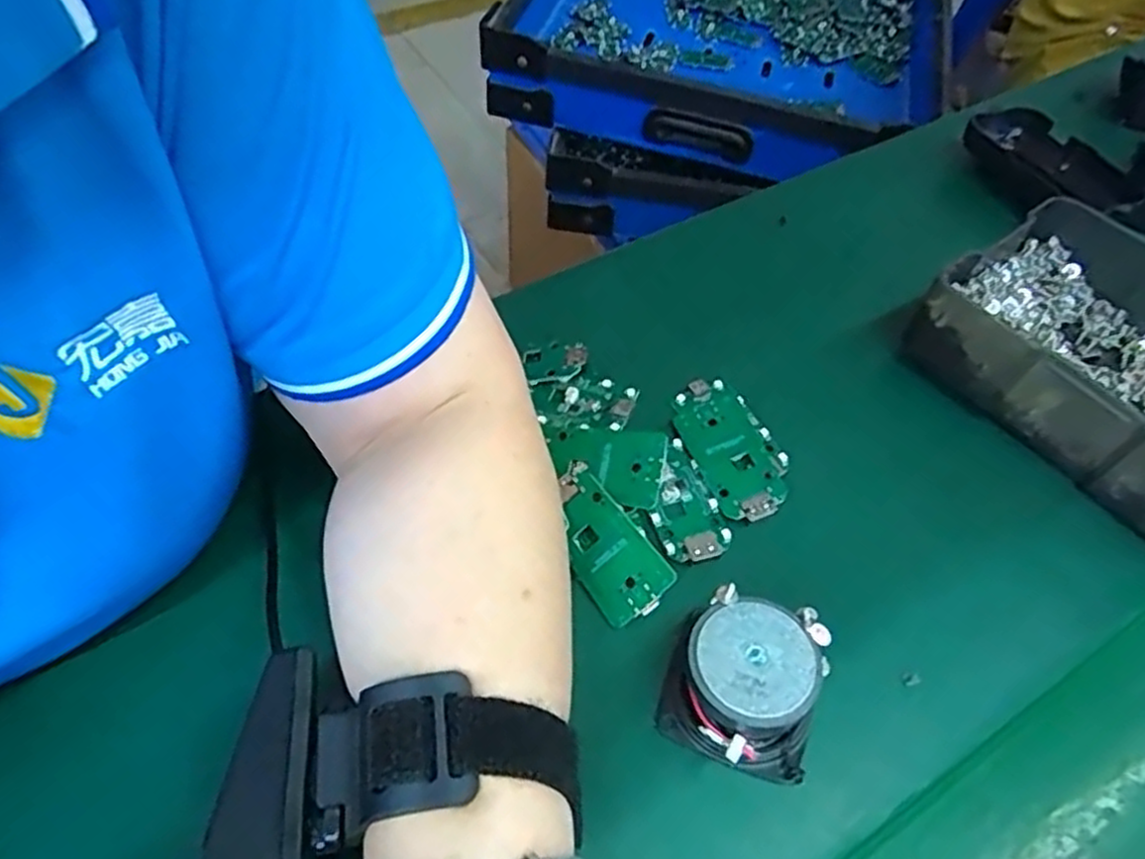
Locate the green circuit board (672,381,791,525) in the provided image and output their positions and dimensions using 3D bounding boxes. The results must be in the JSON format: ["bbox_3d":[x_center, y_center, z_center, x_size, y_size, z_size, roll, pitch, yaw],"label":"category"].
[{"bbox_3d":[0.072,0.005,0.334,0.040,0.008,0.077,-19,58,-13],"label":"green circuit board"}]

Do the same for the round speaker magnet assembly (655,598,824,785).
[{"bbox_3d":[0.060,0.089,0.257,0.052,0.034,0.047,17,57,11],"label":"round speaker magnet assembly"}]

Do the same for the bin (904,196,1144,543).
[{"bbox_3d":[0.258,-0.028,0.348,0.120,0.058,0.162,-31,63,-19],"label":"bin"}]

